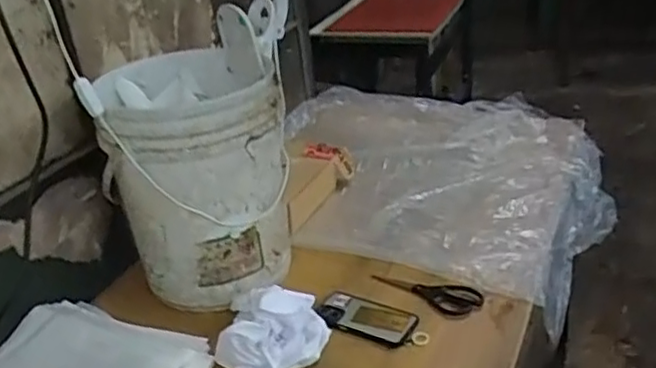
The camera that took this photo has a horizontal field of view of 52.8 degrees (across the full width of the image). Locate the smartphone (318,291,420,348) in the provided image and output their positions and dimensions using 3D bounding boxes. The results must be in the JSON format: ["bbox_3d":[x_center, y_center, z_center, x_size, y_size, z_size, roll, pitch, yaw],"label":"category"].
[{"bbox_3d":[0.061,0.212,1.046,0.158,0.015,0.078,12,33,33],"label":"smartphone"}]

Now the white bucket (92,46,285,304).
[{"bbox_3d":[-0.201,-0.007,1.101,0.259,0.354,0.259,-6,27,3],"label":"white bucket"}]

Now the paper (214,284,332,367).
[{"bbox_3d":[-0.088,0.213,0.992,0.168,0.052,0.177,-11,28,-7],"label":"paper"}]

